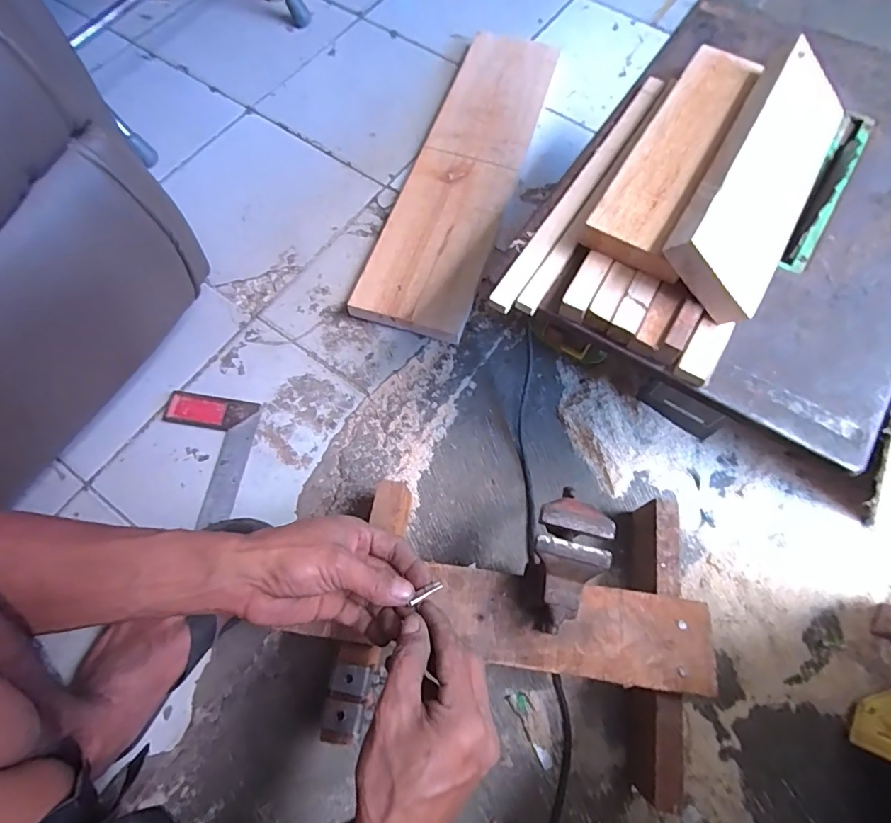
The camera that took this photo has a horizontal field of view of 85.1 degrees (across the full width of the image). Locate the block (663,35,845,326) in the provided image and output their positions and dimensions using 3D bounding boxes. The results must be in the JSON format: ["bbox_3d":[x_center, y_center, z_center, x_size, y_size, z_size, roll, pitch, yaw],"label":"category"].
[{"bbox_3d":[0.261,-0.191,0.398,0.087,0.026,0.240,39,73,-16],"label":"block"}]

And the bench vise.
[{"bbox_3d":[0.103,0.134,0.427,0.058,0.076,0.111,11,70,5],"label":"bench vise"}]

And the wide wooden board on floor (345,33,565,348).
[{"bbox_3d":[0.032,-0.376,0.754,0.157,0.036,0.582,17,71,7],"label":"wide wooden board on floor"}]

